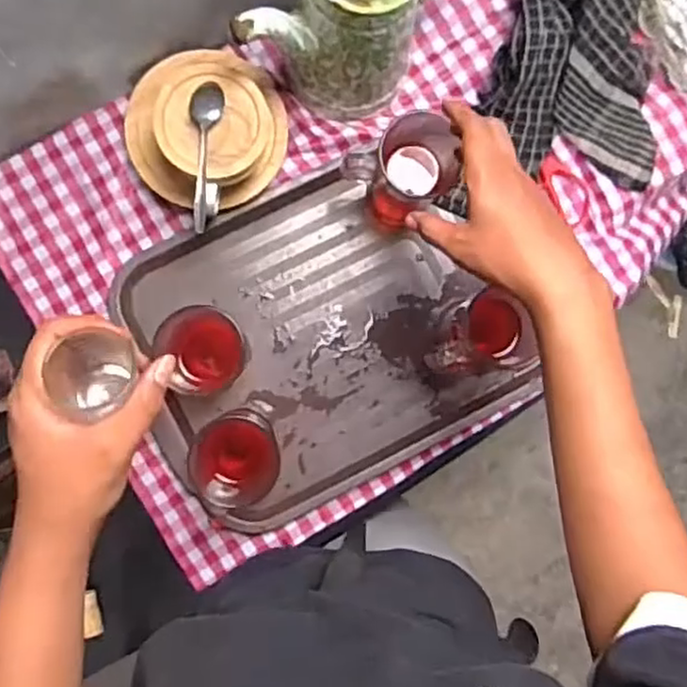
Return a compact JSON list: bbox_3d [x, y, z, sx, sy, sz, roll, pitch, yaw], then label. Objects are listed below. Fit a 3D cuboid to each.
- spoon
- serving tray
[{"bbox_3d":[-0.119,-0.164,0.609,0.028,0.014,0.127,-1,88,-5],"label":"spoon"},{"bbox_3d":[-0.031,-0.008,0.717,0.333,0.029,0.299,-28,90,-5],"label":"serving tray"}]

